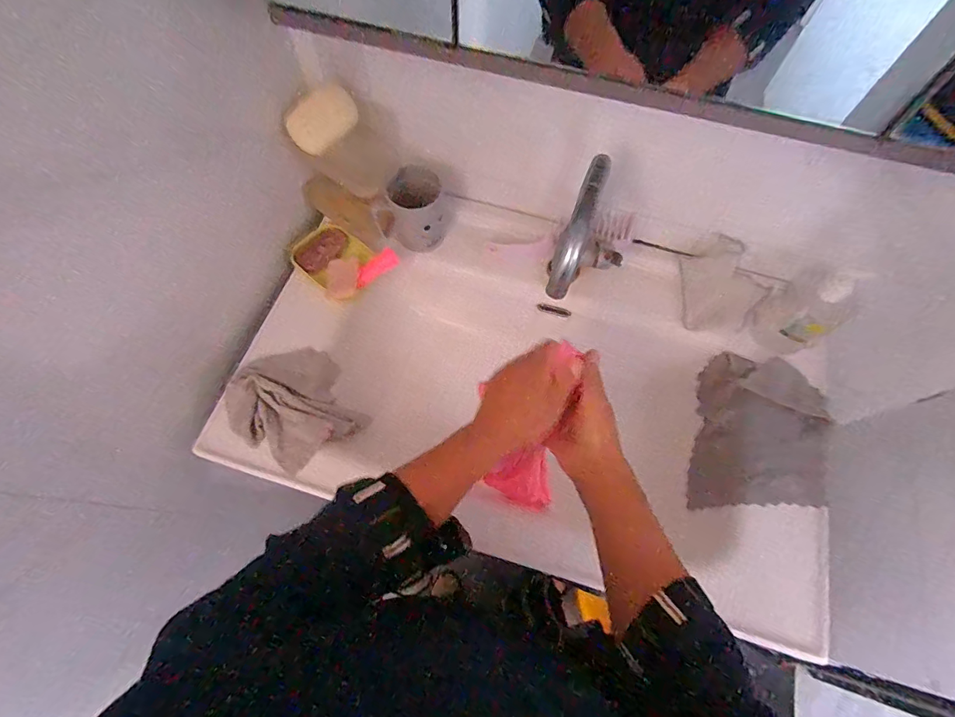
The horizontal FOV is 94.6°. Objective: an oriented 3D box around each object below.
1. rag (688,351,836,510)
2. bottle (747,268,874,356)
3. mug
[{"bbox_3d":[0.394,0.110,0.620,0.142,0.083,0.219,13,67,5],"label":"rag"},{"bbox_3d":[0.444,-0.065,0.595,0.073,0.132,0.091,-31,71,-13],"label":"bottle"},{"bbox_3d":[-0.089,-0.216,0.643,0.092,0.099,0.080,23,69,8],"label":"mug"}]

